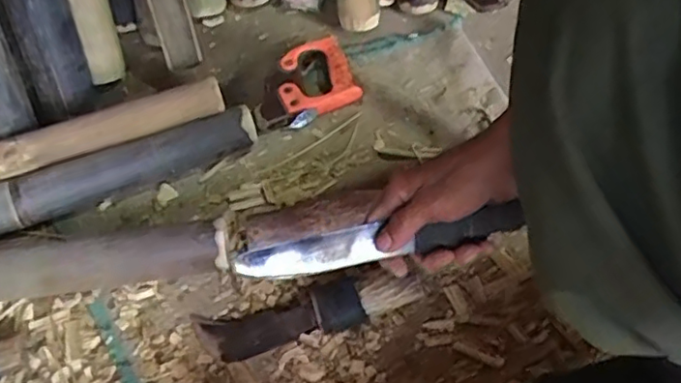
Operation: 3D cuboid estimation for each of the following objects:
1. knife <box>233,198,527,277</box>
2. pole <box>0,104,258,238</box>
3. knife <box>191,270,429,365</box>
[{"bbox_3d":[0.033,0.042,0.531,0.240,0.030,0.023,-9,53,1],"label":"knife"},{"bbox_3d":[-0.409,0.031,0.695,0.650,0.064,0.052,-22,56,-16],"label":"pole"},{"bbox_3d":[-0.033,0.125,0.637,0.232,0.031,0.052,-17,53,5],"label":"knife"}]

